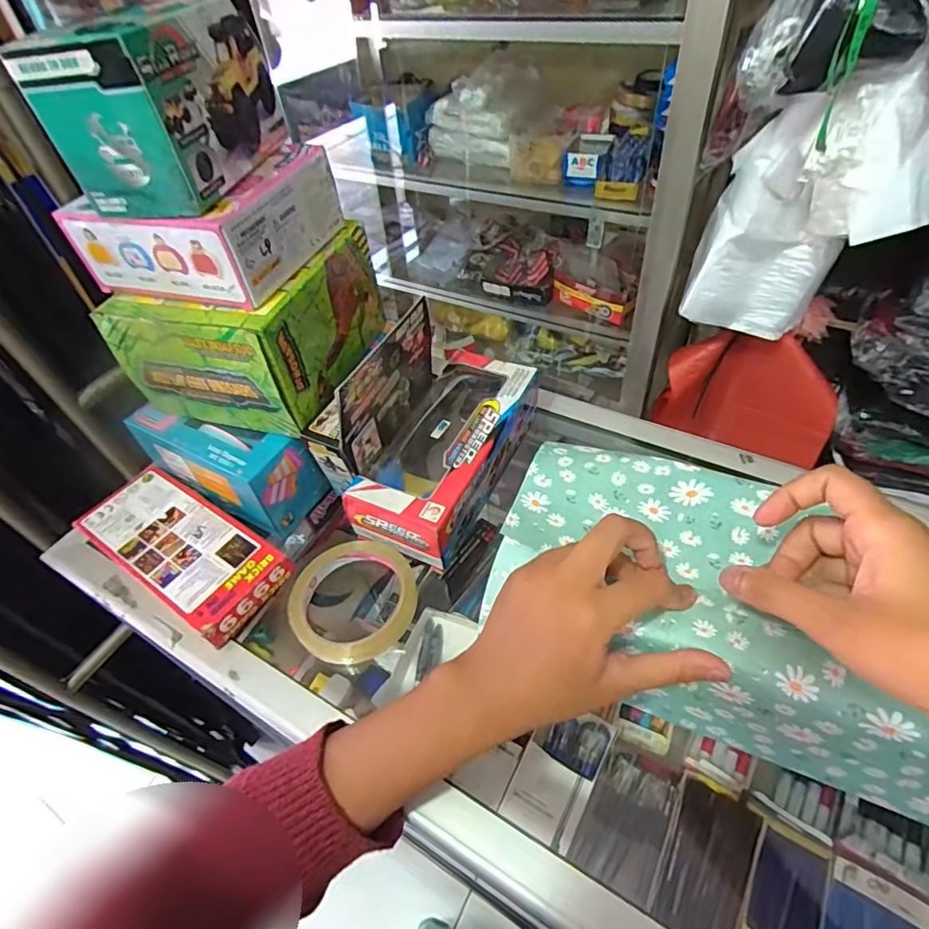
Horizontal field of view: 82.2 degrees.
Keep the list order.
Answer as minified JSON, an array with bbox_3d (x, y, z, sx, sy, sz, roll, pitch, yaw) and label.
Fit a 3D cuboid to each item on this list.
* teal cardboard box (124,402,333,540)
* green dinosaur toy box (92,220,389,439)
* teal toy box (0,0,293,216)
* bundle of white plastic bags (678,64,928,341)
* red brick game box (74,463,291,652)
[{"bbox_3d":[-0.208,-0.006,0.466,0.159,0.083,0.068,23,56,23],"label":"teal cardboard box"},{"bbox_3d":[-0.172,-0.121,0.442,0.141,0.098,0.162,12,52,16],"label":"green dinosaur toy box"},{"bbox_3d":[-0.190,-0.233,0.337,0.083,0.092,0.138,8,51,13],"label":"teal toy box"},{"bbox_3d":[0.438,-0.309,0.699,0.223,0.324,0.121,16,54,19],"label":"bundle of white plastic bags"},{"bbox_3d":[-0.232,0.064,0.448,0.188,0.024,0.090,26,57,25],"label":"red brick game box"}]

